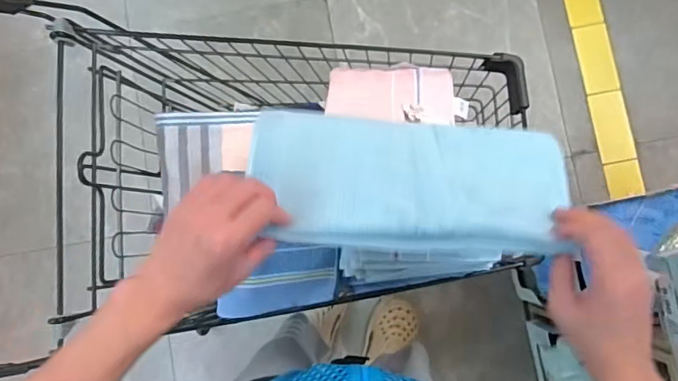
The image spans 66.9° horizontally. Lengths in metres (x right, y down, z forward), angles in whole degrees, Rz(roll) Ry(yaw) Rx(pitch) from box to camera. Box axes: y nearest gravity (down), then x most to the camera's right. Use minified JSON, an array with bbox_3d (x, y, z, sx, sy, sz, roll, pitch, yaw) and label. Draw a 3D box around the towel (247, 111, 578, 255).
[{"bbox_3d":[0.073,-0.012,0.517,0.318,0.015,0.162,4,52,1],"label":"towel"}]

